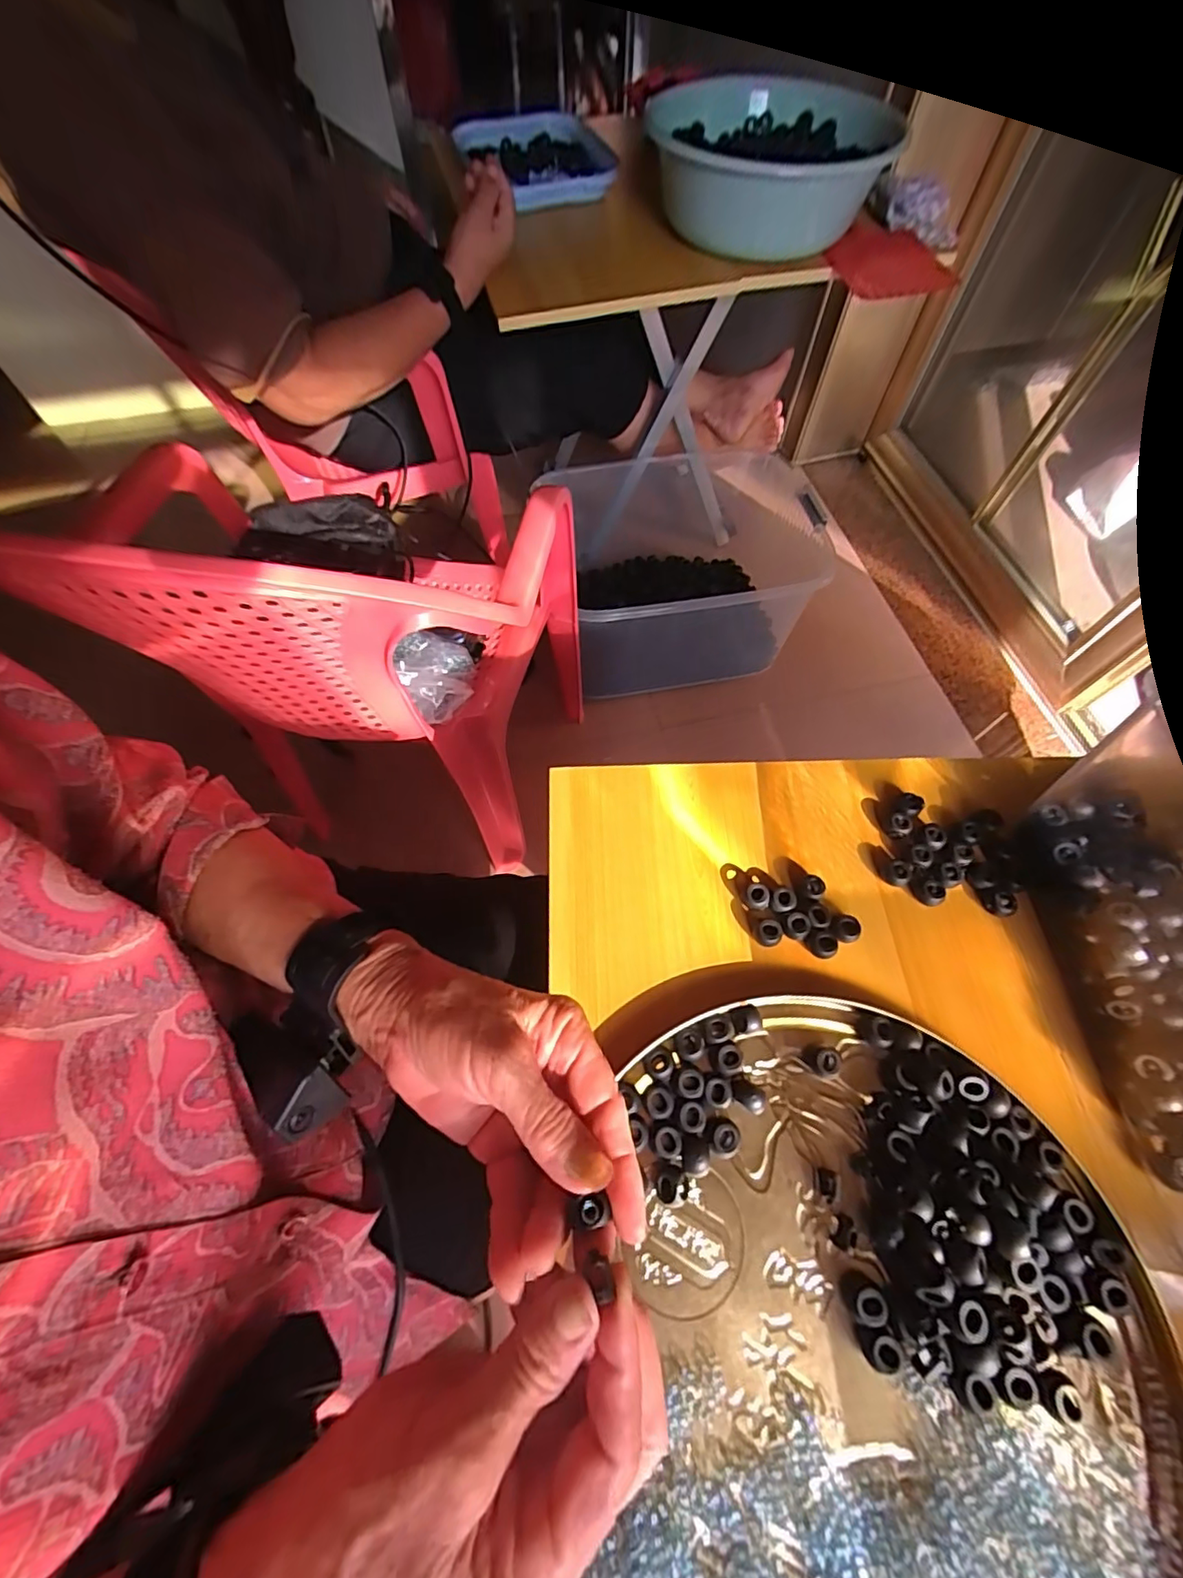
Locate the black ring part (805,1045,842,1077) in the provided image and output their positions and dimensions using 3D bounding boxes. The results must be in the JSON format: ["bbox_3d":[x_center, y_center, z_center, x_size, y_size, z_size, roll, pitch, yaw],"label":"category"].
[{"bbox_3d":[0.132,0.154,0.311,0.016,0.011,0.015,1,64,0],"label":"black ring part"}]

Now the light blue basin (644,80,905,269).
[{"bbox_3d":[0.193,-0.719,0.641,0.244,0.111,0.206,-1,64,-1],"label":"light blue basin"}]

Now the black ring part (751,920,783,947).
[{"bbox_3d":[0.110,0.090,0.343,0.015,0.011,0.016,0,64,0],"label":"black ring part"}]

